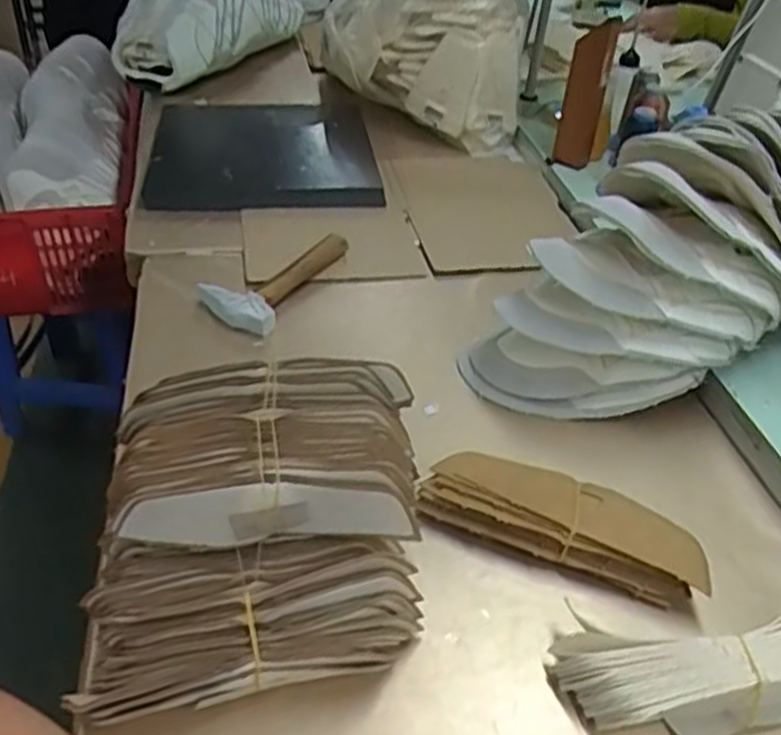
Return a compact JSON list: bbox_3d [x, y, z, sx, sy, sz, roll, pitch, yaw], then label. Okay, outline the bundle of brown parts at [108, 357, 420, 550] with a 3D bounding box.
[{"bbox_3d":[-0.083,0.054,0.538,0.205,0.060,0.128,-3,39,-8],"label":"bundle of brown parts"}]

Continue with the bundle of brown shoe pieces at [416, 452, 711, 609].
[{"bbox_3d":[0.126,0.114,0.586,0.203,0.039,0.063,16,38,15],"label":"bundle of brown shoe pieces"}]

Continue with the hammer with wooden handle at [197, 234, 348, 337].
[{"bbox_3d":[-0.129,-0.100,0.855,0.092,0.025,0.186,18,41,18],"label":"hammer with wooden handle"}]

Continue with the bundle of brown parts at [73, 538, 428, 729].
[{"bbox_3d":[-0.087,0.158,0.502,0.211,0.059,0.106,-4,37,-12],"label":"bundle of brown parts"}]

